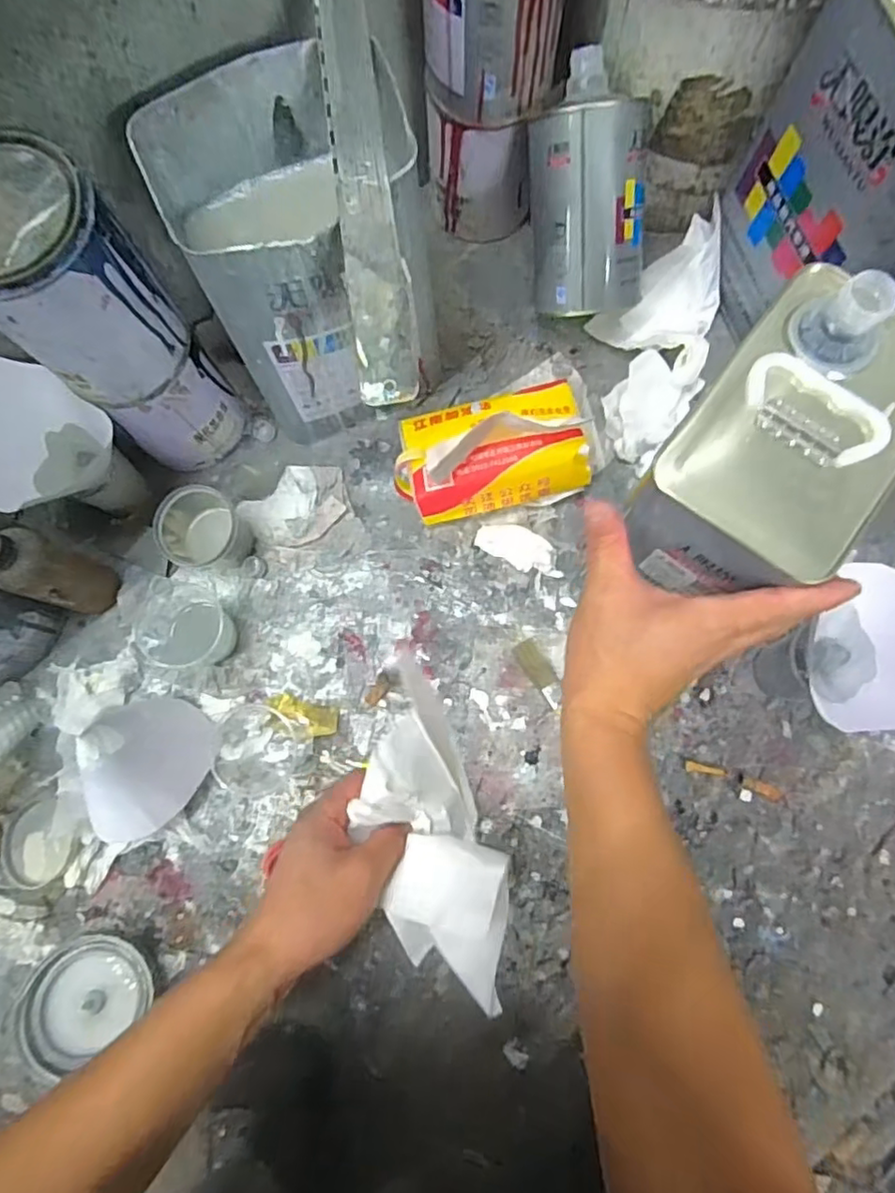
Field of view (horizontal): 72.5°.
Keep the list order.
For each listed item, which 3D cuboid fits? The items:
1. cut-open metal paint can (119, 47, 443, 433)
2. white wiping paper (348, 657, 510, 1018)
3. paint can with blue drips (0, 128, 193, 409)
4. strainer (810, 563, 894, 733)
[{"bbox_3d":[-0.104,-0.247,0.494,0.157,0.255,0.139,-26,80,-4],"label":"cut-open metal paint can"},{"bbox_3d":[-0.008,0.158,0.396,0.078,0.087,0.187,-14,76,-1],"label":"white wiping paper"},{"bbox_3d":[-0.262,-0.214,0.421,0.100,0.137,0.101,0,79,1],"label":"paint can with blue drips"},{"bbox_3d":[0.334,0.045,0.463,0.078,0.076,0.126,15,80,4],"label":"strainer"}]

